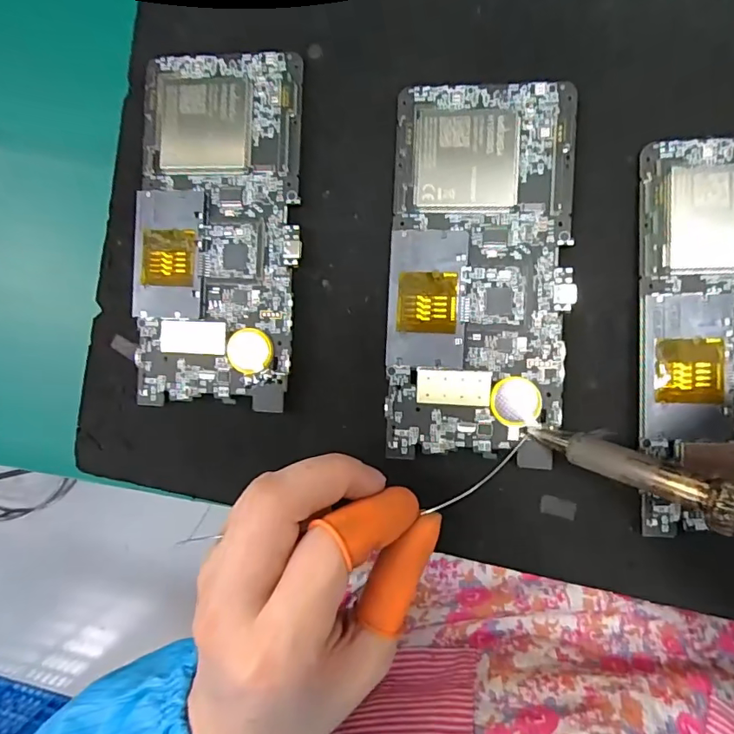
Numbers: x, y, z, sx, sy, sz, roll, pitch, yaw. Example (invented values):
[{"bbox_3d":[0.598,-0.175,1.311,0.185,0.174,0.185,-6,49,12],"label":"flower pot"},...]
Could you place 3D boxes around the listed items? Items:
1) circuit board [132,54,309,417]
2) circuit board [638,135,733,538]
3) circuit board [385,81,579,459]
[{"bbox_3d":[-0.066,-0.060,0.217,0.070,0.011,0.151,3,91,8],"label":"circuit board"},{"bbox_3d":[0.146,-0.013,0.192,0.071,0.008,0.152,0,91,8],"label":"circuit board"},{"bbox_3d":[0.046,-0.039,0.204,0.072,0.009,0.151,2,91,8],"label":"circuit board"}]

